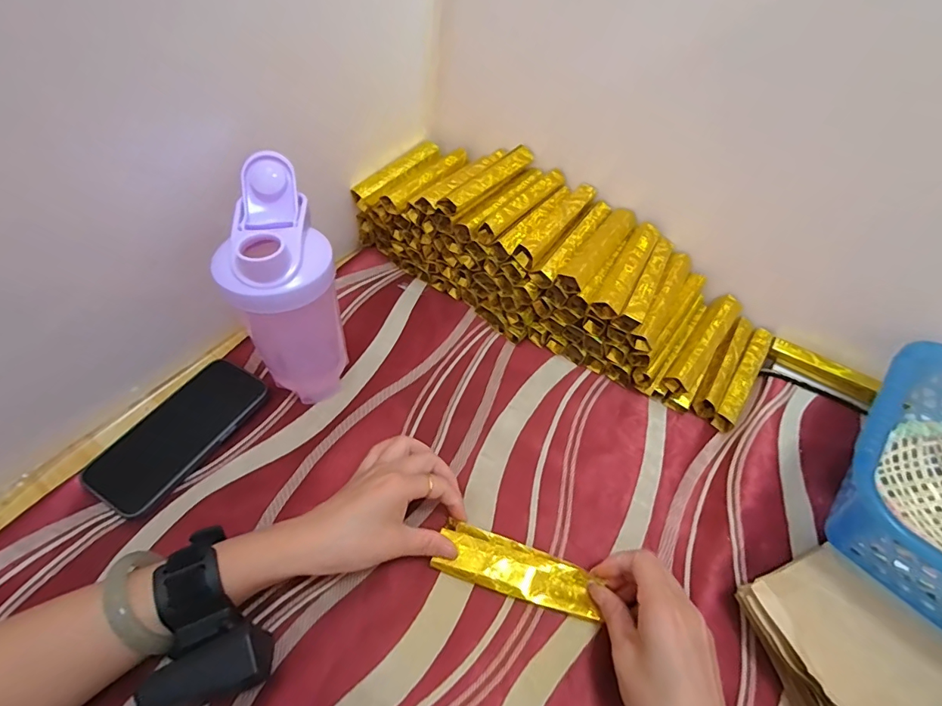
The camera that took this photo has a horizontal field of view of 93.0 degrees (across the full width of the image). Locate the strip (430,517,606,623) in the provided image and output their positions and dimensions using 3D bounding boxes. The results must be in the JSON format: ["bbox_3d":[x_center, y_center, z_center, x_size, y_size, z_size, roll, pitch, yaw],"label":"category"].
[{"bbox_3d":[0.035,0.165,0.343,0.121,0.010,0.039,18,51,8],"label":"strip"}]

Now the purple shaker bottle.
[{"bbox_3d":[-0.158,-0.048,0.391,0.082,0.186,0.114,-19,54,-18],"label":"purple shaker bottle"}]

